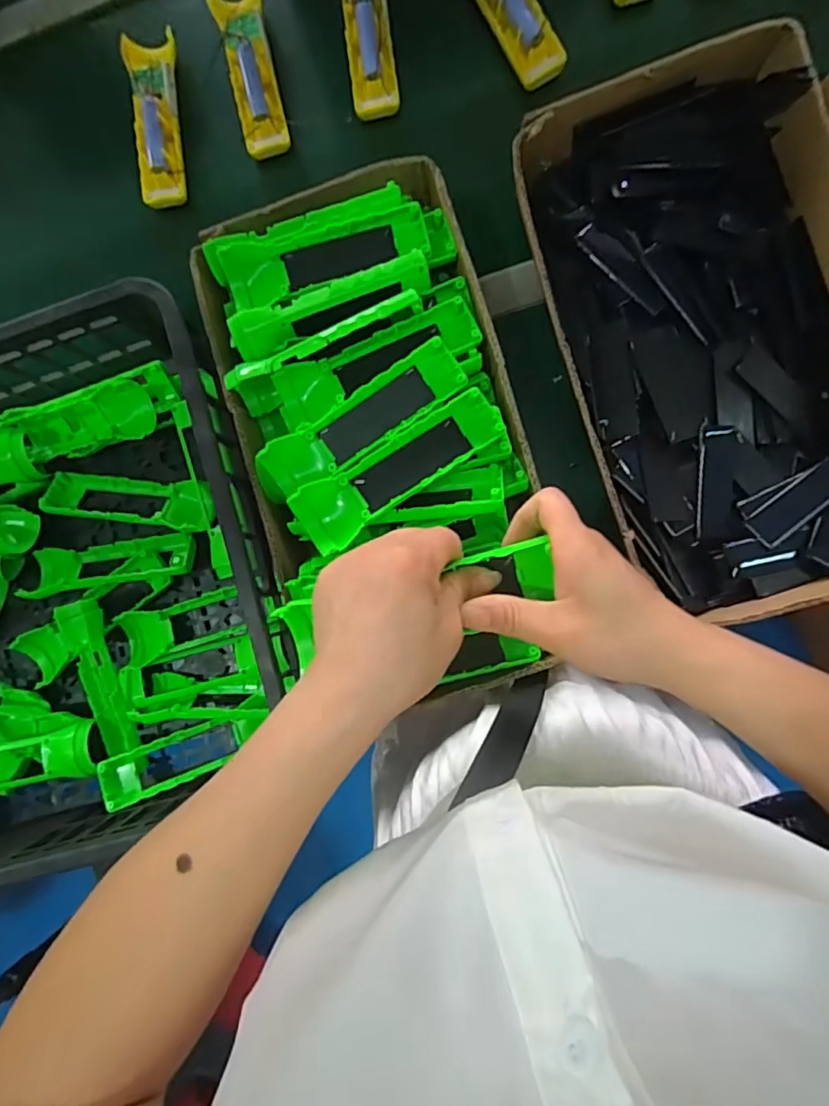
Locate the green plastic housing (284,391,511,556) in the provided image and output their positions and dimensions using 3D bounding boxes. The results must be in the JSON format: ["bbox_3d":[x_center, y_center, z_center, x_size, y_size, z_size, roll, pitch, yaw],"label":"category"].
[{"bbox_3d":[-0.010,-0.061,0.410,0.161,0.033,0.045,-33,85,4],"label":"green plastic housing"}]

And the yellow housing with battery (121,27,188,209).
[{"bbox_3d":[-0.257,-0.434,0.561,0.047,0.026,0.158,-6,88,5],"label":"yellow housing with battery"}]

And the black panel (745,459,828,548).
[{"bbox_3d":[0.307,-0.043,0.441,0.096,0.006,0.027,-37,81,-4],"label":"black panel"}]

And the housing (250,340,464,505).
[{"bbox_3d":[-0.041,-0.097,0.427,0.171,0.034,0.043,-34,85,4],"label":"housing"}]

